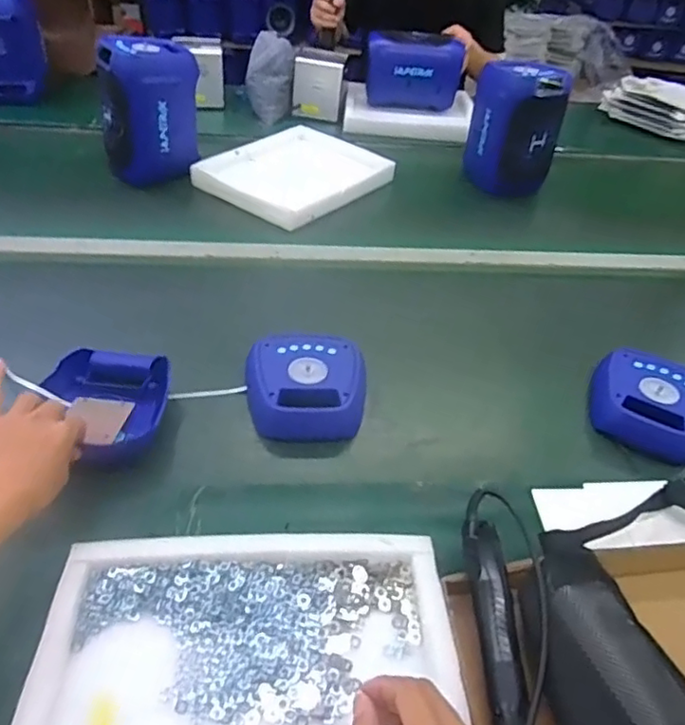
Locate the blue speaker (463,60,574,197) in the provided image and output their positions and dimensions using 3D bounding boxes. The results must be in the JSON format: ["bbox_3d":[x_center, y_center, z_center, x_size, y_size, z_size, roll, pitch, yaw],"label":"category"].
[{"bbox_3d":[0.375,-0.509,1.309,0.151,0.254,0.140,-12,44,-19],"label":"blue speaker"}]

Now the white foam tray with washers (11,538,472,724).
[{"bbox_3d":[-0.077,0.286,0.499,0.352,0.042,0.290,1,41,-5],"label":"white foam tray with washers"}]

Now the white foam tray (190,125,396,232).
[{"bbox_3d":[-0.104,-0.411,1.280,0.281,0.042,0.345,29,46,25],"label":"white foam tray"}]

